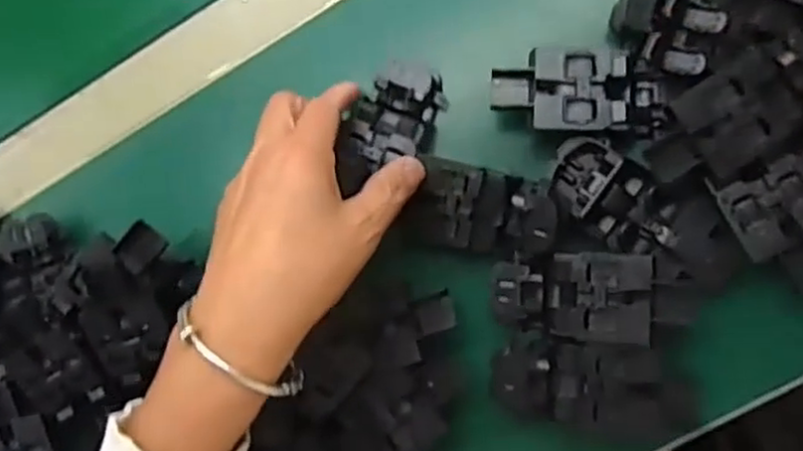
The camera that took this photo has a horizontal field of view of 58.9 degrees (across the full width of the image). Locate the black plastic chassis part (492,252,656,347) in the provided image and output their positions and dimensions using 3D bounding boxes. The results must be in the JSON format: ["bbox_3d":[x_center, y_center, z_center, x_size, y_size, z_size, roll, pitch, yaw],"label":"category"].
[{"bbox_3d":[0.086,0.036,0.360,0.076,0.016,0.043,1,87,9],"label":"black plastic chassis part"}]

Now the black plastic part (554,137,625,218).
[{"bbox_3d":[0.092,-0.027,0.366,0.030,0.015,0.036,37,93,9],"label":"black plastic part"}]

